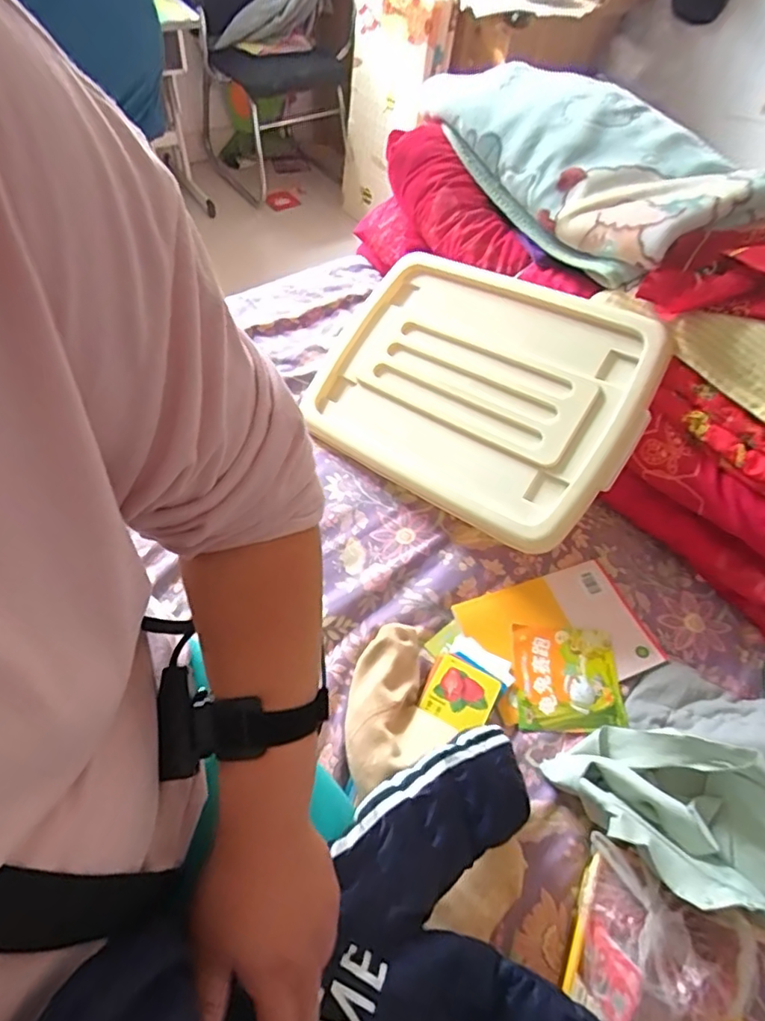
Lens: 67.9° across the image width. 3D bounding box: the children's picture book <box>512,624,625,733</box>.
[{"bbox_3d":[0.240,0.220,0.745,0.132,0.015,0.134,5,55,-1],"label":"children's picture book"}]

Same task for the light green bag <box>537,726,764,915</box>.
[{"bbox_3d":[0.308,0.327,0.581,0.151,0.151,0.234,-22,60,-19],"label":"light green bag"}]

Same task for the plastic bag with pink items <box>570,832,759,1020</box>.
[{"bbox_3d":[0.276,0.420,0.537,0.162,0.048,0.152,18,56,7],"label":"plastic bag with pink items"}]

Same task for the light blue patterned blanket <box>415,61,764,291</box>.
[{"bbox_3d":[0.390,-0.601,0.975,0.392,0.155,0.524,-21,59,-18],"label":"light blue patterned blanket"}]

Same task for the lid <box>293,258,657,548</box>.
[{"bbox_3d":[0.124,-0.200,0.890,0.541,0.066,0.378,28,81,28],"label":"lid"}]

